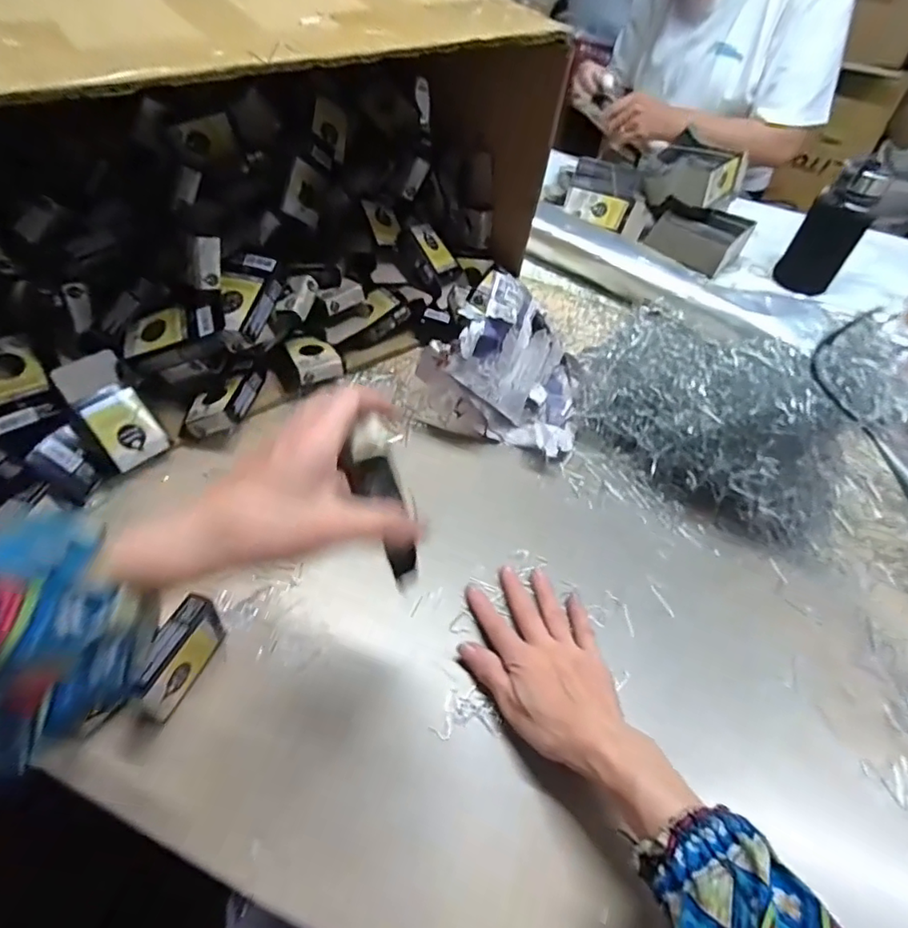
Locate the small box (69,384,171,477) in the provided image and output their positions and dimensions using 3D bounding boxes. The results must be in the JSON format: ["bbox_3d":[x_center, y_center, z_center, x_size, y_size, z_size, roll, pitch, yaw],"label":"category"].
[{"bbox_3d":[-0.296,-0.032,0.500,0.017,0.069,0.057,8,40,40],"label":"small box"}]

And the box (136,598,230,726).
[{"bbox_3d":[-0.189,0.134,0.390,0.019,0.054,0.073,19,51,9],"label":"box"}]

